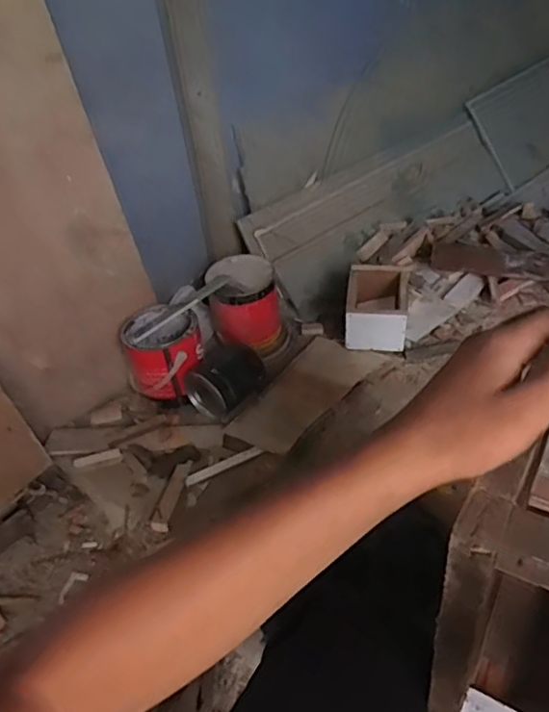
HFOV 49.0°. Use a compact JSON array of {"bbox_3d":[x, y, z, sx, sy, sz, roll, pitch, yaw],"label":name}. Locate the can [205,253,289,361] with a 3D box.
[{"bbox_3d":[-0.062,-0.117,1.331,0.155,0.165,0.193,-11,37,-4],"label":"can"}]

